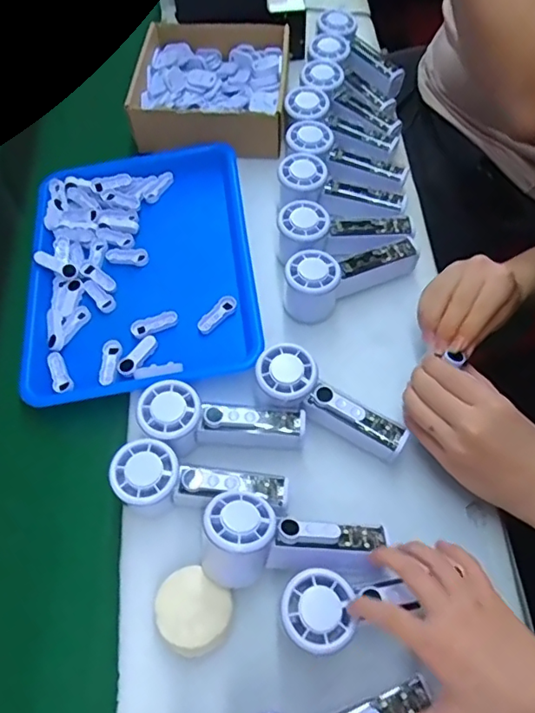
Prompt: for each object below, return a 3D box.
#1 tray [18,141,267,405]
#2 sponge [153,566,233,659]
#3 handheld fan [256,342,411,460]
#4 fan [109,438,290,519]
[{"bbox_3d":[-0.148,-0.113,0.629,0.256,0.032,0.339,-8,61,-2],"label":"tray"},{"bbox_3d":[-0.060,0.210,0.448,0.056,0.027,0.062,-36,66,-16],"label":"sponge"},{"bbox_3d":[0.059,0.050,0.518,0.149,0.066,0.053,28,66,16],"label":"handheld fan"},{"bbox_3d":[-0.060,0.118,0.478,0.147,0.054,0.055,9,62,7],"label":"fan"}]

